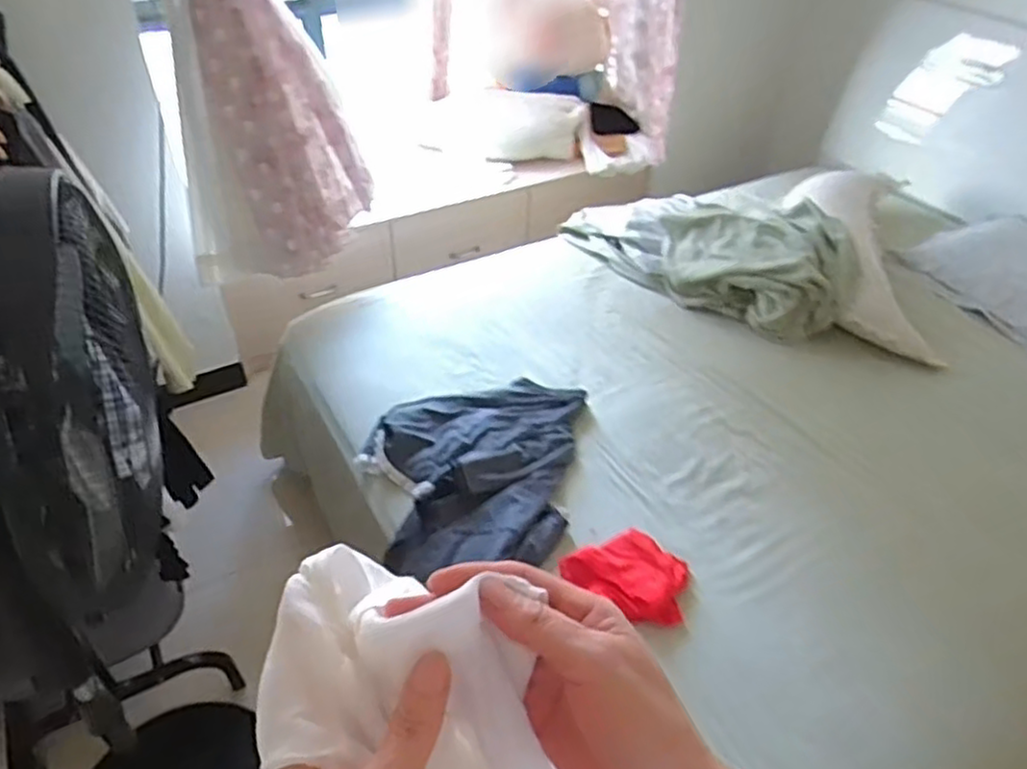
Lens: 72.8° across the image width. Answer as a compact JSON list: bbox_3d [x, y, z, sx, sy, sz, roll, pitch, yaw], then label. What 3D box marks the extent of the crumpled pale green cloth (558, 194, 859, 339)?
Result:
[{"bbox_3d":[0.476,-0.358,1.754,0.735,0.214,0.280,28,46,24],"label":"crumpled pale green cloth"}]

